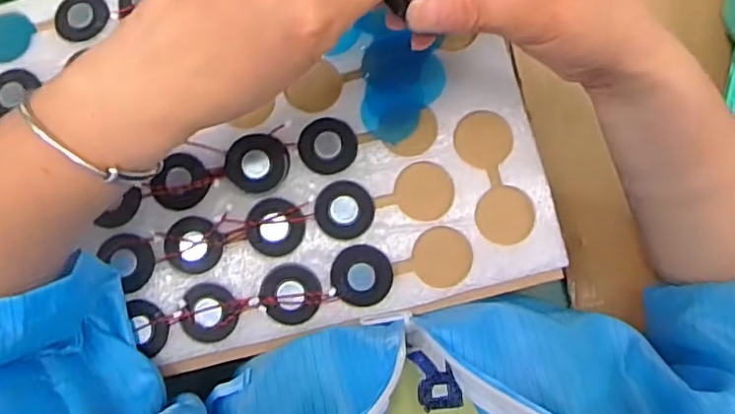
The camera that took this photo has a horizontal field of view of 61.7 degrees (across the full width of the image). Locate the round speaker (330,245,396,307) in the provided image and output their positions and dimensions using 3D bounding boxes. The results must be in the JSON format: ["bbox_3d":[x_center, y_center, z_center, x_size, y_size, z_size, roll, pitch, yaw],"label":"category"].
[{"bbox_3d":[-0.003,0.039,0.350,0.034,0.006,0.034,0,80,2],"label":"round speaker"}]

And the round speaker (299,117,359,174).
[{"bbox_3d":[-0.023,-0.036,0.363,0.034,0.004,0.033,0,80,2],"label":"round speaker"}]

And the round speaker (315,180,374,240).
[{"bbox_3d":[-0.013,0.001,0.357,0.033,0.004,0.033,0,80,2],"label":"round speaker"}]

